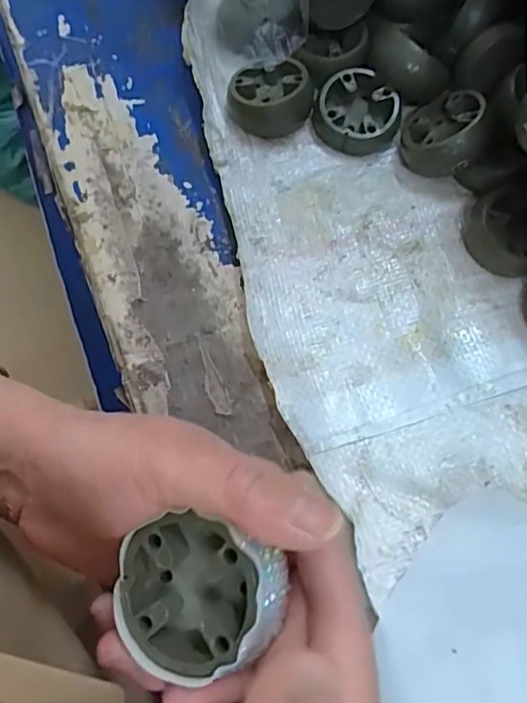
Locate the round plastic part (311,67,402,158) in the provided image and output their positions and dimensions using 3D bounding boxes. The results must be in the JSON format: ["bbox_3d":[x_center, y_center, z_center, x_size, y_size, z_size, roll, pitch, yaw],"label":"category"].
[{"bbox_3d":[0.059,-0.149,0.351,0.046,0.025,0.048,1,70,-2],"label":"round plastic part"}]

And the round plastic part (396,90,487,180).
[{"bbox_3d":[0.109,-0.132,0.333,0.051,0.020,0.050,11,69,39],"label":"round plastic part"}]

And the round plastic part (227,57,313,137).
[{"bbox_3d":[0.004,-0.161,0.350,0.051,0.024,0.042,1,70,-1],"label":"round plastic part"}]

